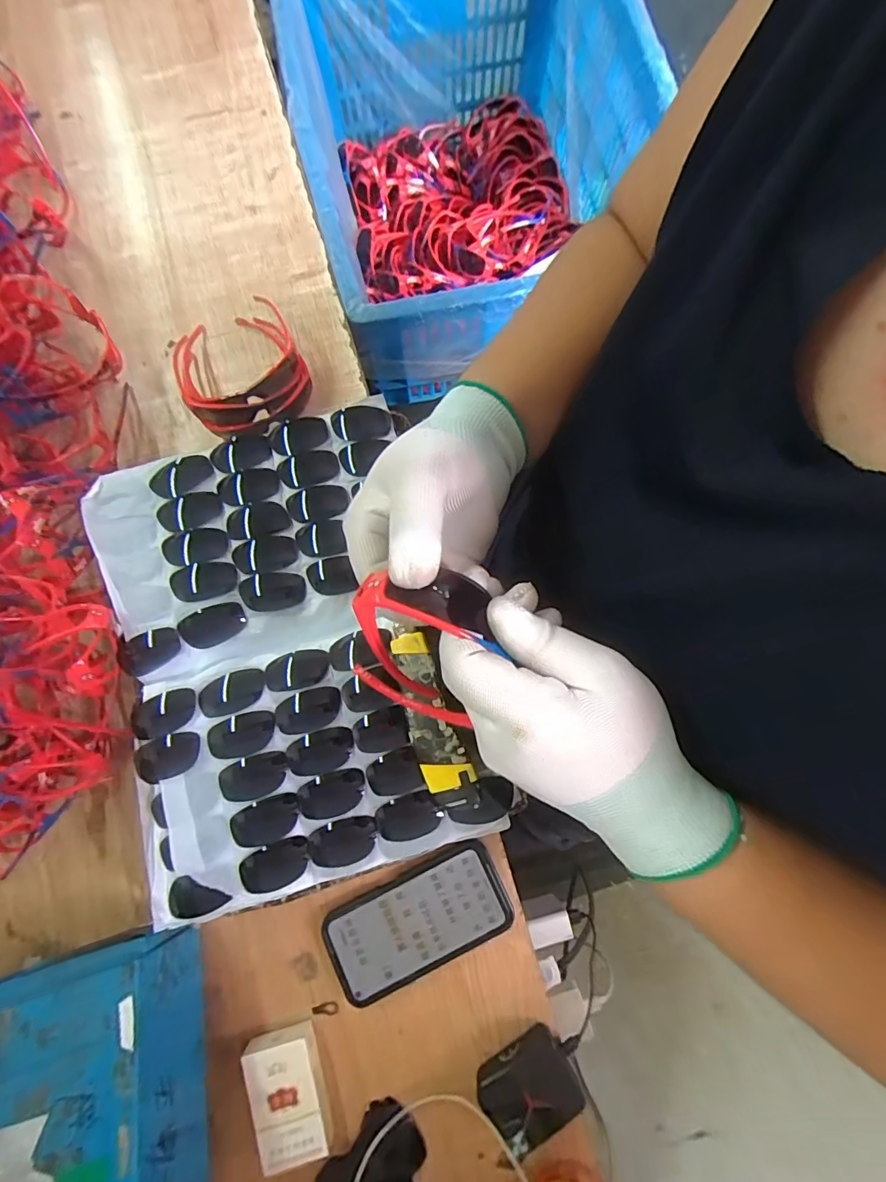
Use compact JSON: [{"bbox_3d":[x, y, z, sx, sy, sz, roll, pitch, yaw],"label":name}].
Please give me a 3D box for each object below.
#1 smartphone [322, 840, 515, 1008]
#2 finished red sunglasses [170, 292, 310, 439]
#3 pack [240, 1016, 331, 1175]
[{"bbox_3d":[-0.025,0.299,0.432,0.164,0.015,0.081,-25,80,-4],"label":"smartphone"},{"bbox_3d":[-0.219,-0.245,0.512,0.128,0.050,0.158,-28,81,-5],"label":"finished red sunglasses"},{"bbox_3d":[-0.131,0.429,0.403,0.057,0.021,0.089,-17,80,-3],"label":"pack"}]

